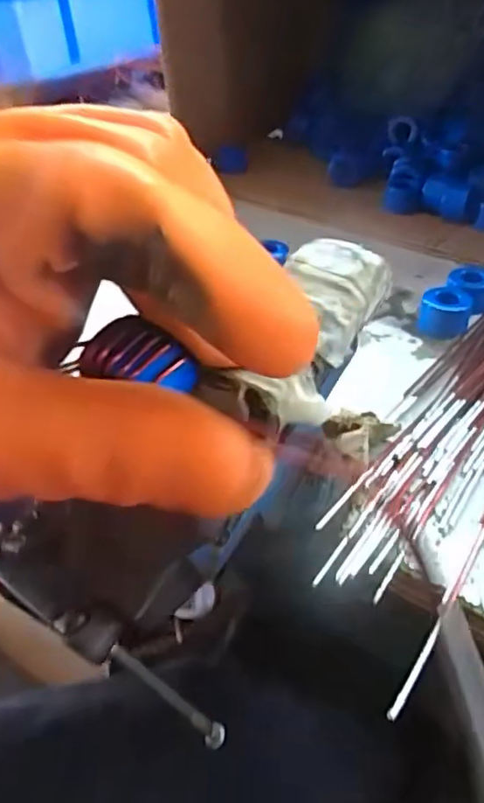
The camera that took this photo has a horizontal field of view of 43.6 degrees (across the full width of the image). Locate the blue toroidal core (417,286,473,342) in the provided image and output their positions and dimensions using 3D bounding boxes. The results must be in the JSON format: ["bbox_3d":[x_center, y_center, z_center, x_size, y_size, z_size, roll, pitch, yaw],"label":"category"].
[{"bbox_3d":[0.114,-0.050,0.340,0.025,0.017,0.031,14,42,21],"label":"blue toroidal core"}]

